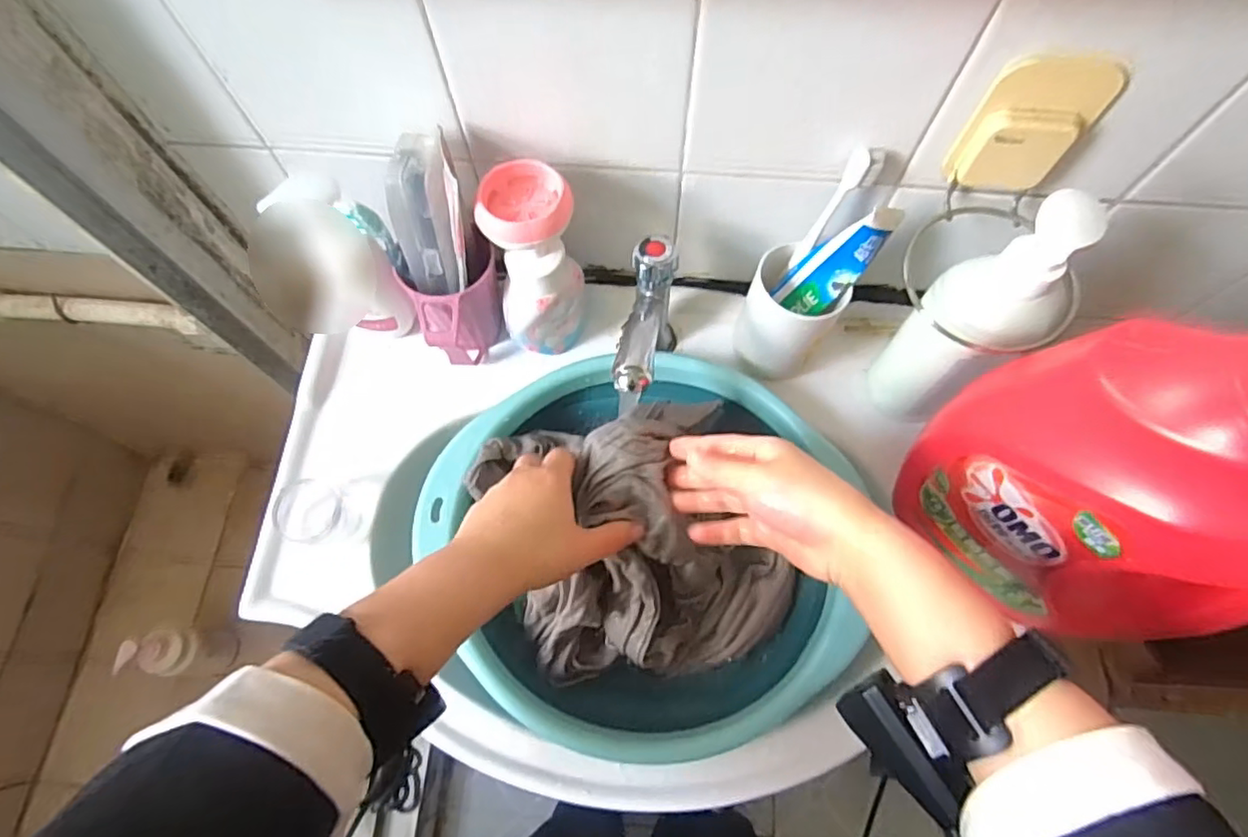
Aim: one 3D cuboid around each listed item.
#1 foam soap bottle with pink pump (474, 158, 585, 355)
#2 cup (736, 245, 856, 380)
[{"bbox_3d":[-0.065,-0.115,0.482,0.063,0.148,0.071,-1,70,-1],"label":"foam soap bottle with pink pump"},{"bbox_3d":[0.128,-0.078,0.499,0.070,0.078,0.073,0,70,0],"label":"cup"}]

